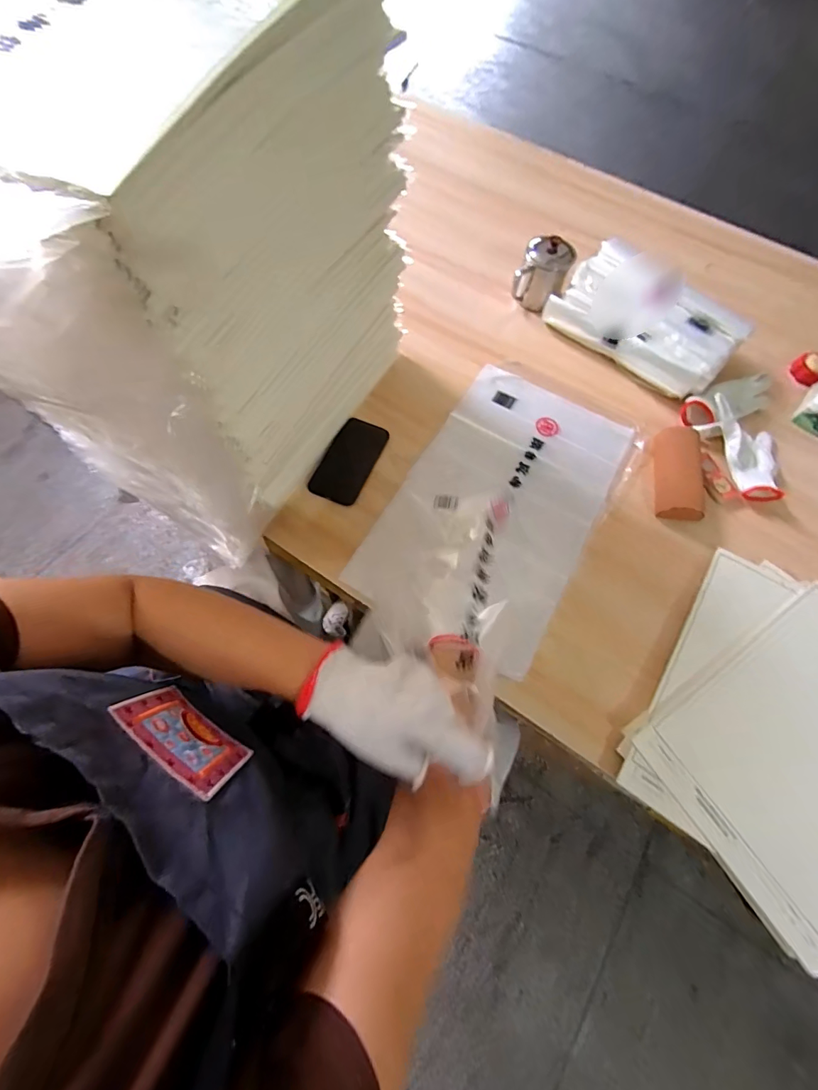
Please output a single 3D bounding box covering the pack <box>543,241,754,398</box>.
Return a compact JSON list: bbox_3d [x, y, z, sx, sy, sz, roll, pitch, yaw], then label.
[{"bbox_3d":[0.413,-0.393,0.764,0.298,0.095,0.153,40,71,14],"label":"pack"}]

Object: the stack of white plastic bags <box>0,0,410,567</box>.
[{"bbox_3d":[-0.222,-0.266,0.484,0.240,0.470,0.488,24,68,8],"label":"stack of white plastic bags"}]

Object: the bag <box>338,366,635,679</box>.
[{"bbox_3d":[0.139,-0.088,0.611,0.285,0.125,0.489,29,68,10],"label":"bag"}]

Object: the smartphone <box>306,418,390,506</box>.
[{"bbox_3d":[-0.094,-0.136,0.686,0.079,0.010,0.149,23,67,7],"label":"smartphone"}]

